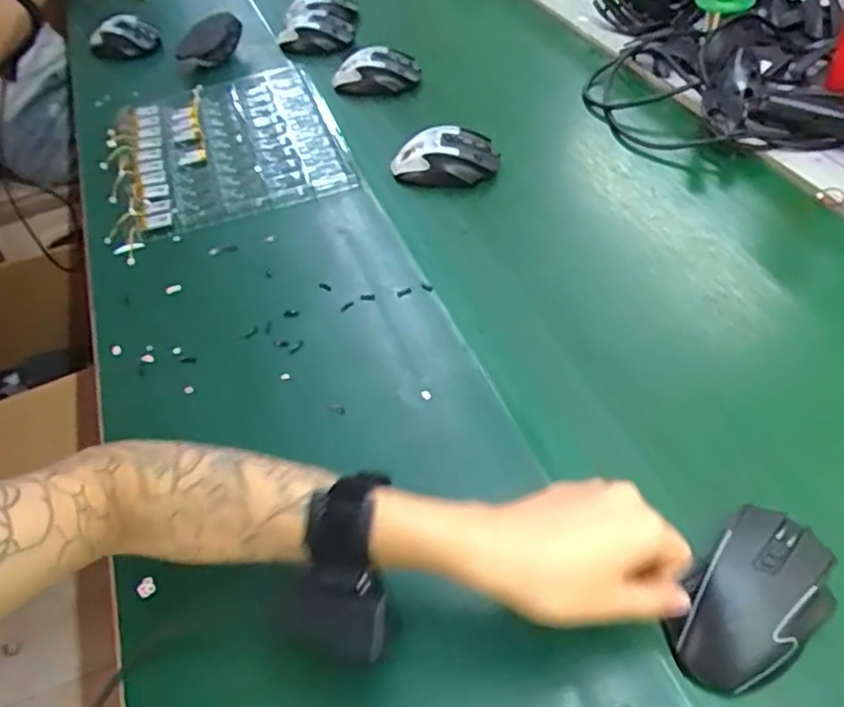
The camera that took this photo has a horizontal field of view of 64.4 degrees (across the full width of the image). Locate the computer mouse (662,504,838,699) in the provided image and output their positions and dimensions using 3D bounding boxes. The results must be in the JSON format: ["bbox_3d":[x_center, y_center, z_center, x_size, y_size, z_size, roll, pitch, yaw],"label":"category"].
[{"bbox_3d":[0.194,0.141,0.394,0.113,0.036,0.069,-35,53,-24],"label":"computer mouse"}]

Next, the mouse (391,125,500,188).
[{"bbox_3d":[0.025,-0.216,0.745,0.118,0.045,0.059,-2,47,4],"label":"mouse"}]

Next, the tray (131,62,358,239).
[{"bbox_3d":[-0.228,-0.256,0.815,0.243,0.028,0.305,-15,48,-8],"label":"tray"}]

